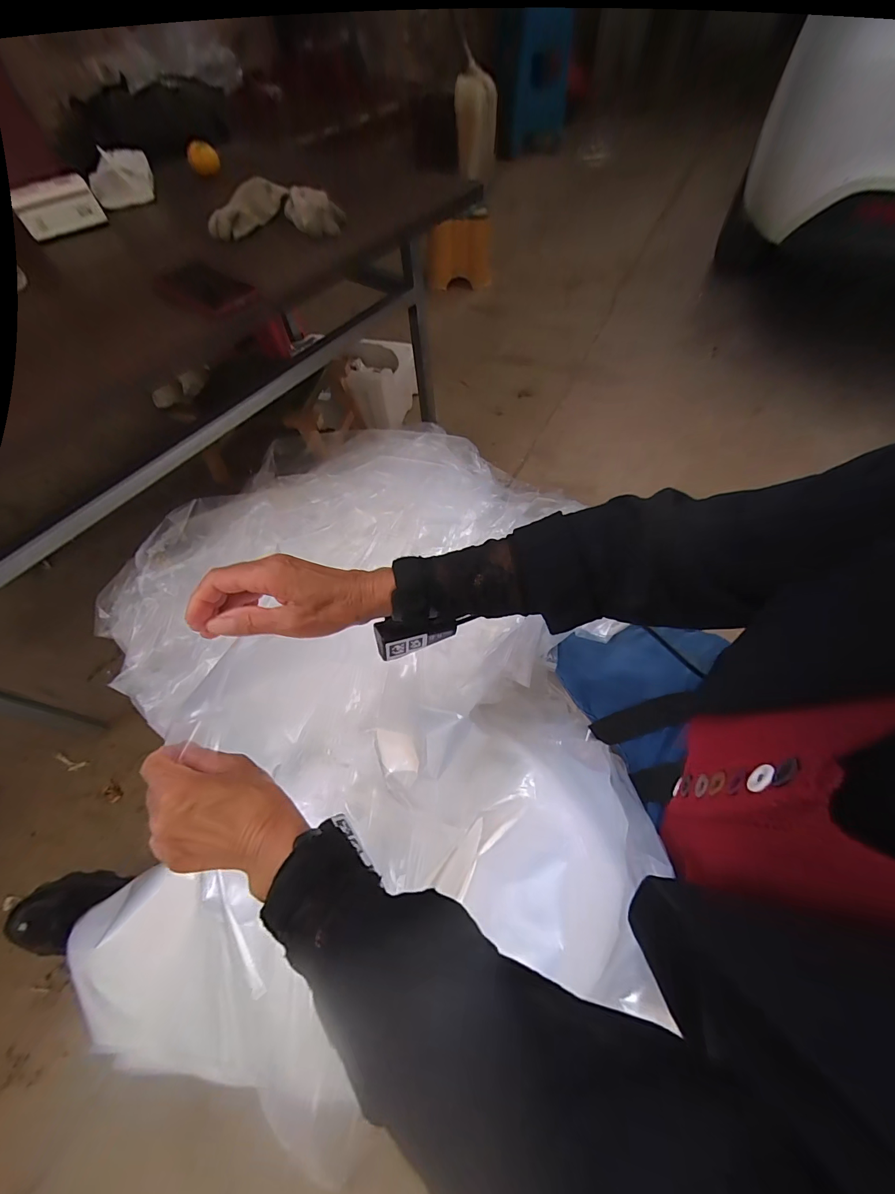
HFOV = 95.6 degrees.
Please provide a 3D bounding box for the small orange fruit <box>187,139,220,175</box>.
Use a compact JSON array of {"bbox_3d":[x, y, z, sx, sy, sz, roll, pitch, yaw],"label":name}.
[{"bbox_3d":[-0.526,-0.946,0.874,0.059,0.042,0.066,-23,61,-11],"label":"small orange fruit"}]

